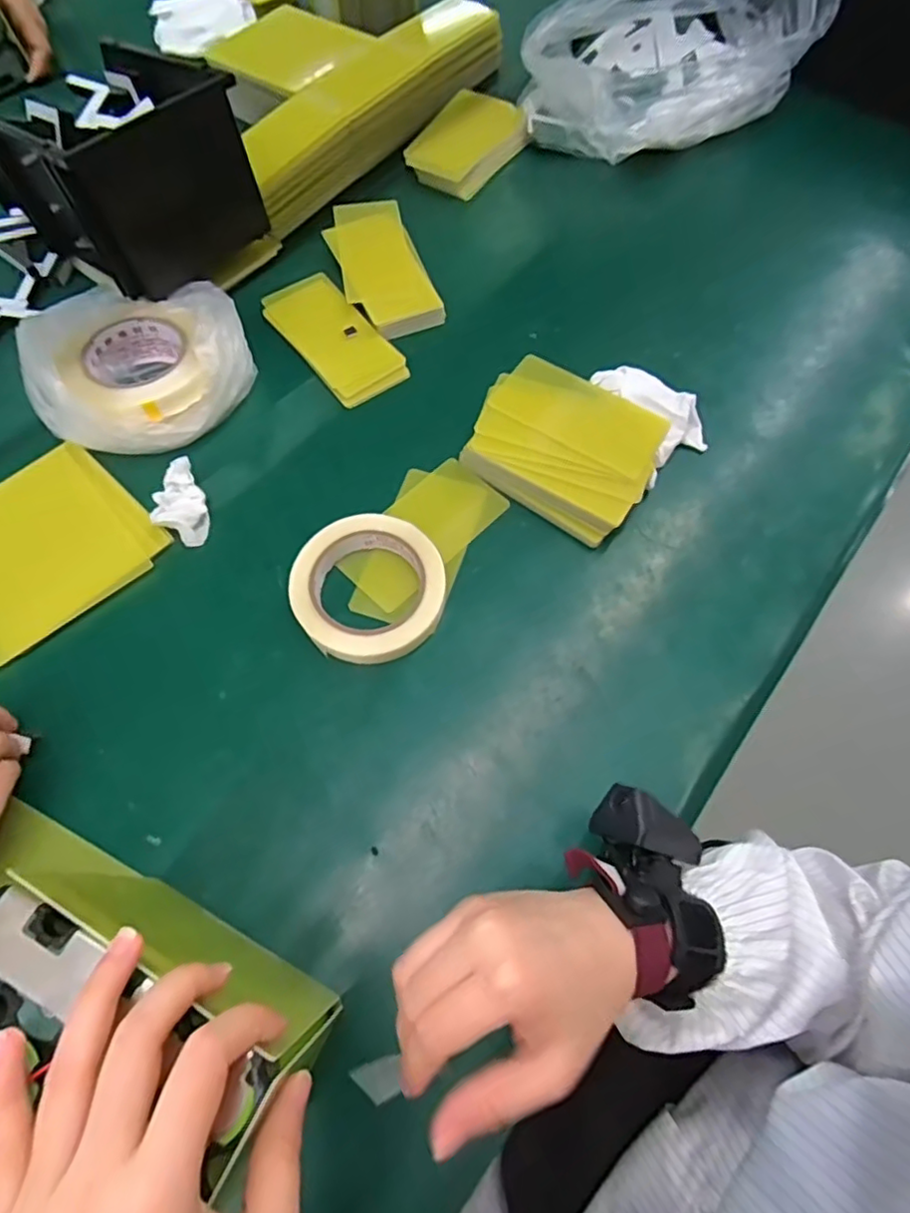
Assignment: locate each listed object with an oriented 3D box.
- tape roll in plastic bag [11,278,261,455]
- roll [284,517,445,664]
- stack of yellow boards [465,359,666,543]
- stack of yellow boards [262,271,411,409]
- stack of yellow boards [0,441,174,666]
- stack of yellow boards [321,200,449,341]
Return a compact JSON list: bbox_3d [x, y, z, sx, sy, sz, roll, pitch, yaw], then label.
[{"bbox_3d":[-0.265,-0.206,0.507,0.167,0.064,0.157,0,66,-1],"label":"tape roll in plastic bag"},{"bbox_3d":[-0.062,-0.014,0.441,0.109,0.030,0.105,0,66,-1],"label":"roll"},{"bbox_3d":[0.089,-0.132,0.491,0.149,0.038,0.117,33,69,13],"label":"stack of yellow boards"},{"bbox_3d":[-0.114,-0.253,0.559,0.072,0.016,0.153,-36,71,-16],"label":"stack of yellow boards"},{"bbox_3d":[-0.325,-0.048,0.465,0.153,0.007,0.141,-40,72,-17],"label":"stack of yellow boards"},{"bbox_3d":[-0.074,-0.338,0.587,0.082,0.023,0.169,-18,67,-9],"label":"stack of yellow boards"}]

